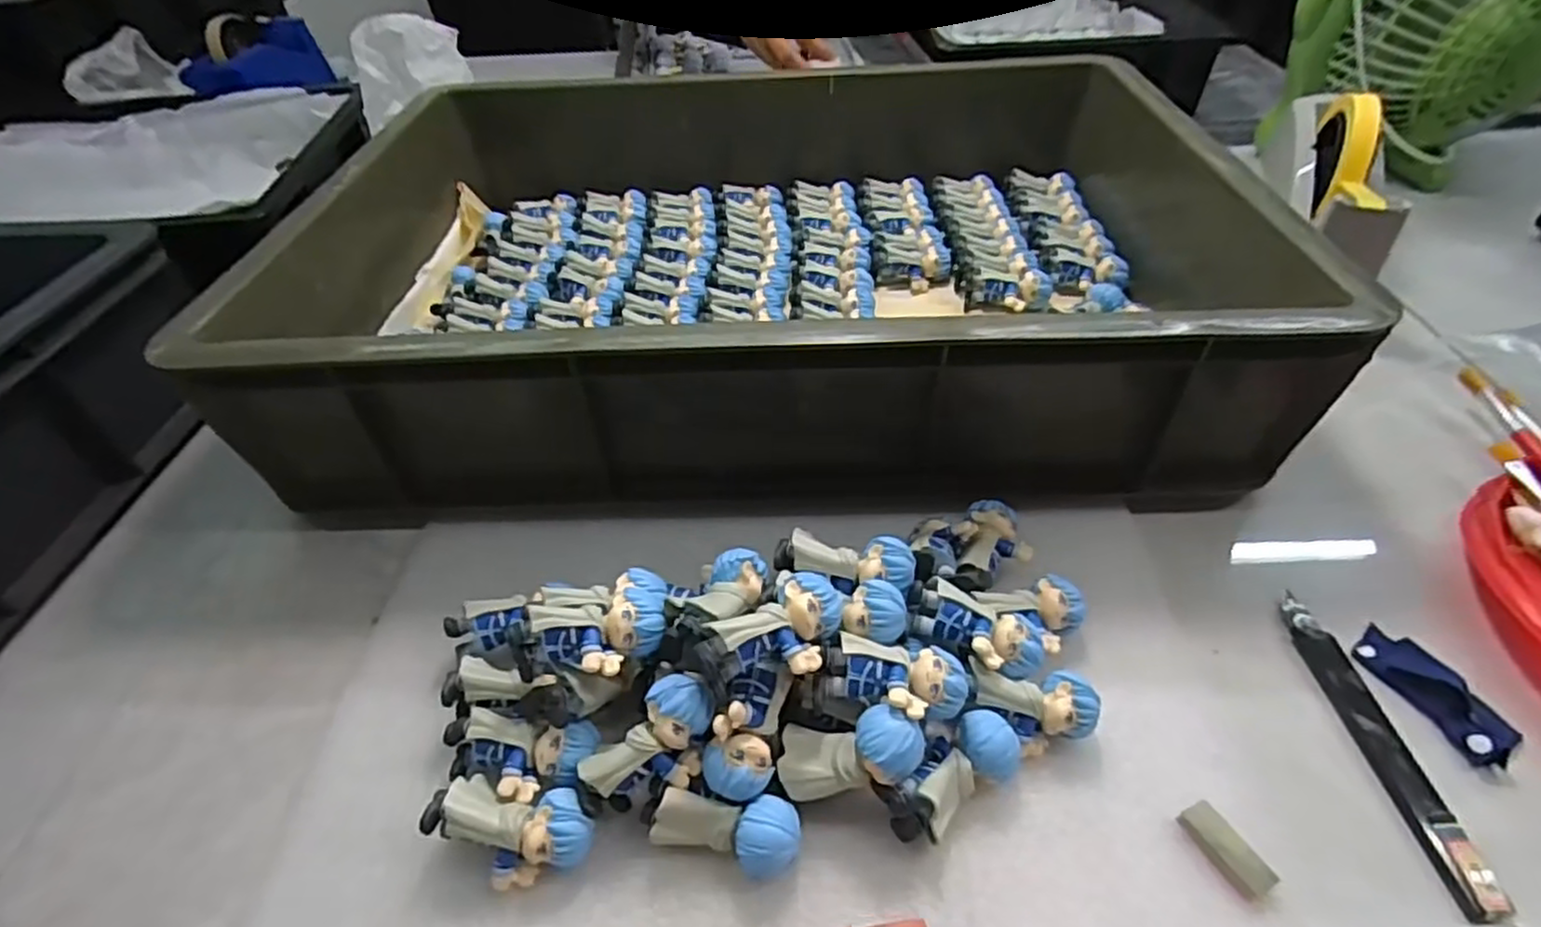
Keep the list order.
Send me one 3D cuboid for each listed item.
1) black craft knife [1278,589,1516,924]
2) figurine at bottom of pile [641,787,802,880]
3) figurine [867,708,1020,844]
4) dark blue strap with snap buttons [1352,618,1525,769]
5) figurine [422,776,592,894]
[{"bbox_3d":[0.264,0.116,0.314,0.018,0.008,0.138,-4,45,0],"label":"black craft knife"},{"bbox_3d":[-0.019,0.147,0.288,0.060,0.023,0.025,2,45,6],"label":"figurine at bottom of pile"},{"bbox_3d":[0.075,0.128,0.297,0.062,0.026,0.027,-25,49,-20],"label":"figurine"},{"bbox_3d":[0.299,0.101,0.325,0.029,0.007,0.063,-23,48,-18],"label":"dark blue strap with snap buttons"},{"bbox_3d":[-0.103,0.146,0.289,0.064,0.030,0.033,5,46,8],"label":"figurine"}]

